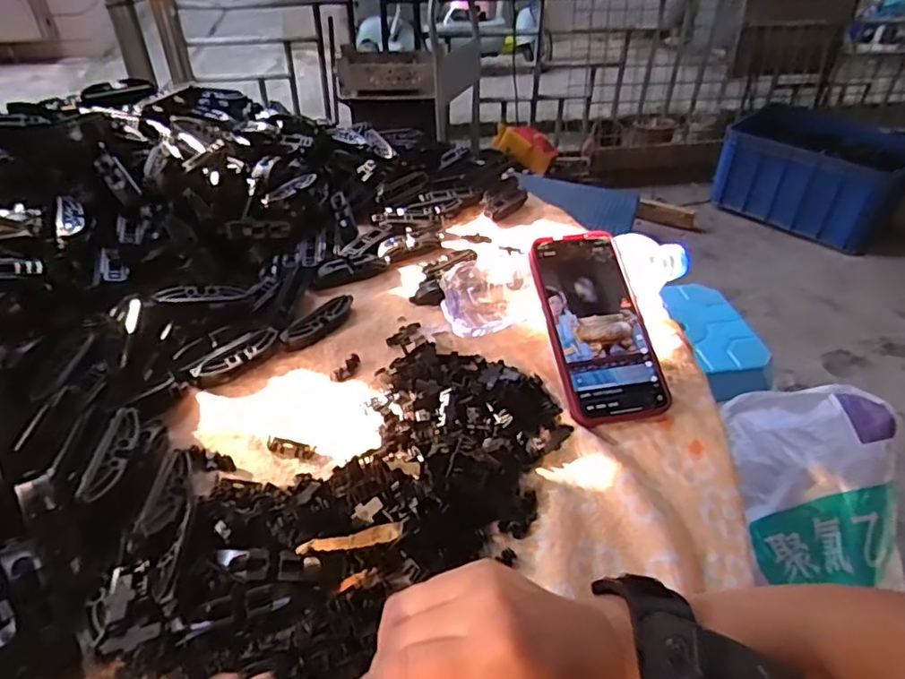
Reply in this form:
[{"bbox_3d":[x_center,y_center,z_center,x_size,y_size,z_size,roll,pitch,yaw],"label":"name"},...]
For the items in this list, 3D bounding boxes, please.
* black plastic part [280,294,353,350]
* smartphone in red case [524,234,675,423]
[{"bbox_3d":[-0.113,-0.017,0.519,0.019,0.019,0.077,26,47,26],"label":"black plastic part"},{"bbox_3d":[0.112,-0.014,0.477,0.077,0.011,0.159,-6,65,-10],"label":"smartphone in red case"}]

